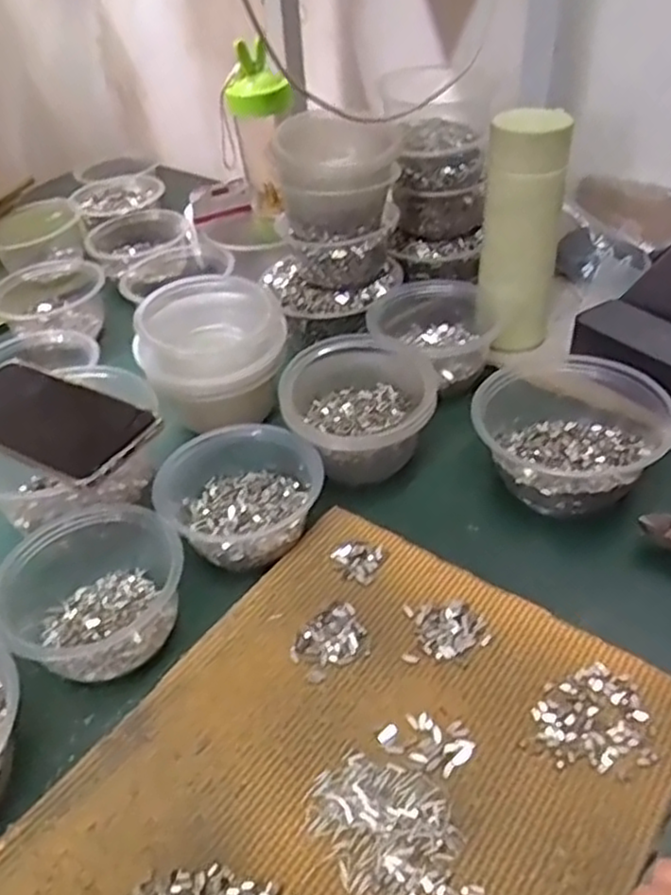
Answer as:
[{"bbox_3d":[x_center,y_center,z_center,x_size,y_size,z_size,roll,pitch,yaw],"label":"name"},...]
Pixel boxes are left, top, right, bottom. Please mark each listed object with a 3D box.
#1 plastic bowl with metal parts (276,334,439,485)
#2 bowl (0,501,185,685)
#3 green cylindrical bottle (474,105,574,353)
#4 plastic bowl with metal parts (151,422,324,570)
[{"bbox_3d":[0.016,-0.031,0.562,0.115,0.072,0.112,-3,41,2],"label":"plastic bowl with metal parts"},{"bbox_3d":[-0.156,0.086,0.457,0.113,0.062,0.106,-3,41,2],"label":"bowl"},{"bbox_3d":[0.162,-0.183,0.625,0.067,0.196,0.057,7,42,13],"label":"green cylindrical bottle"},{"bbox_3d":[-0.070,0.036,0.513,0.100,0.052,0.108,-3,41,2],"label":"plastic bowl with metal parts"}]

